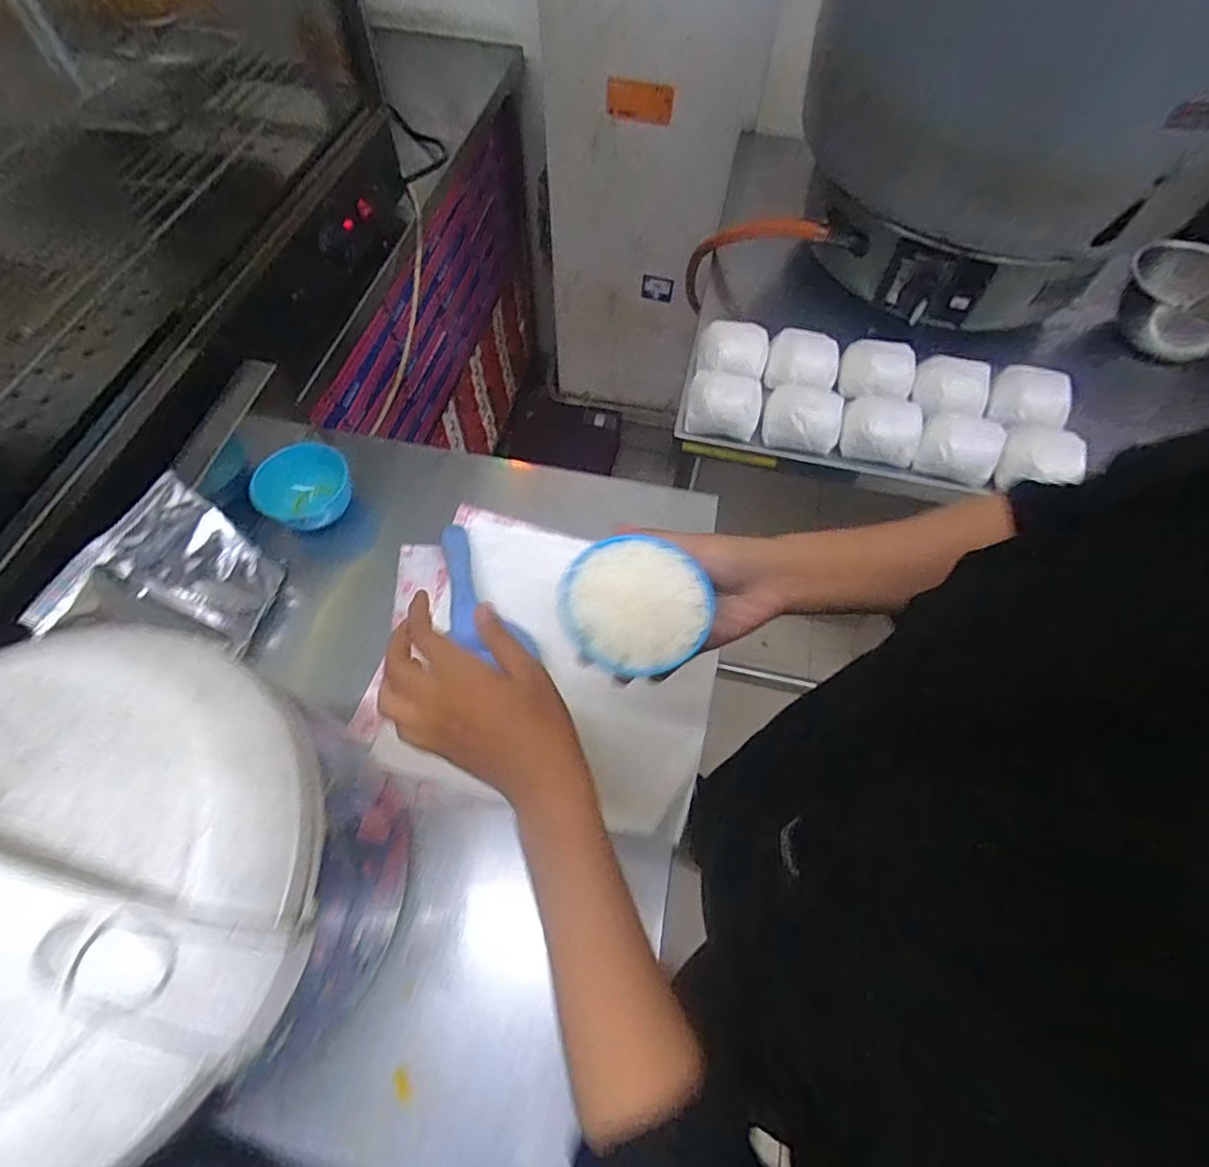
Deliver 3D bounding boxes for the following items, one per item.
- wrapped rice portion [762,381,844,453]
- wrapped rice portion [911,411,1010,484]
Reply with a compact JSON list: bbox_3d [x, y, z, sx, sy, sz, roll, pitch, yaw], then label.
[{"bbox_3d":[0.222,-0.191,0.655,0.083,0.044,0.067,14,63,6],"label":"wrapped rice portion"},{"bbox_3d":[0.390,-0.154,0.646,0.084,0.034,0.065,15,63,7],"label":"wrapped rice portion"}]

